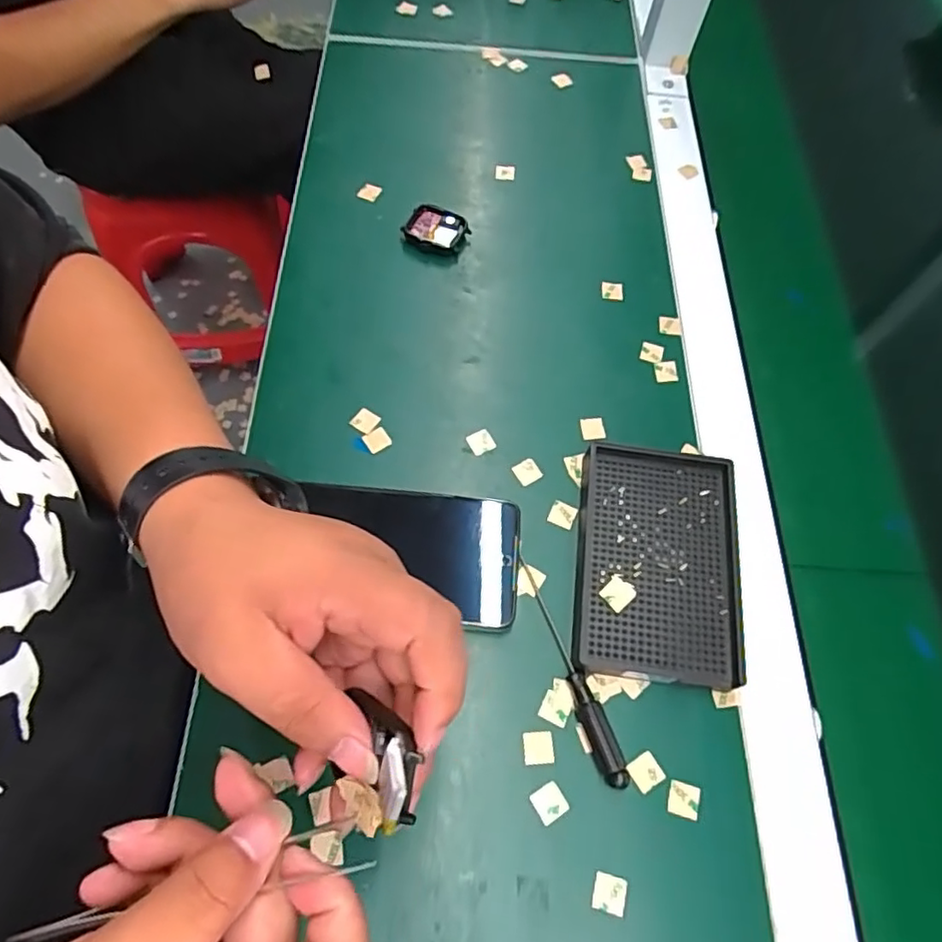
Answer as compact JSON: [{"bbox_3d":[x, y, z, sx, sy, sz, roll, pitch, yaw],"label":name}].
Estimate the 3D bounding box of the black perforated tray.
[{"bbox_3d":[0.112,0.054,0.372,0.092,0.021,0.136,9,64,0],"label":"black perforated tray"}]

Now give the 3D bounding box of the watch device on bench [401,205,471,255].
[{"bbox_3d":[-0.027,-0.188,0.484,0.047,0.015,0.036,15,65,3],"label":"watch device on bench"}]

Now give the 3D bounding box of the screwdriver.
[{"bbox_3d":[0.054,0.108,0.345,0.012,0.013,0.127,-19,67,-12],"label":"screwdriver"}]

